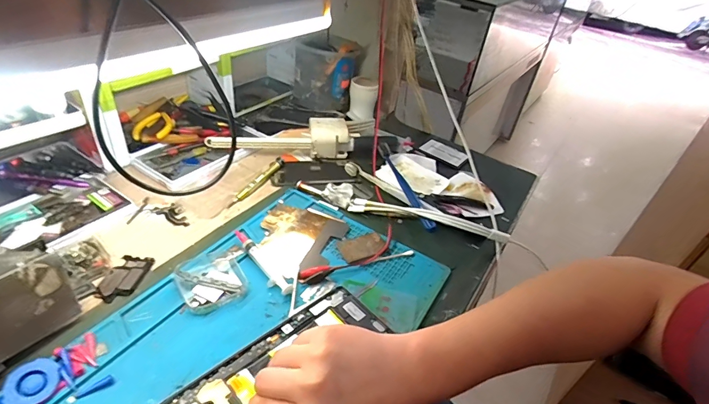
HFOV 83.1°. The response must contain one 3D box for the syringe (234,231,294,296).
[{"bbox_3d":[-0.106,0.067,0.454,0.016,0.012,0.107,-26,49,-36],"label":"syringe"}]

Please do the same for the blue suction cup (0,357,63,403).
[{"bbox_3d":[-0.259,0.145,0.321,0.037,0.006,0.037,11,50,-14],"label":"blue suction cup"}]

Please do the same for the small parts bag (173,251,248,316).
[{"bbox_3d":[-0.154,0.082,0.427,0.065,0.016,0.072,-26,49,-36],"label":"small parts bag"}]

